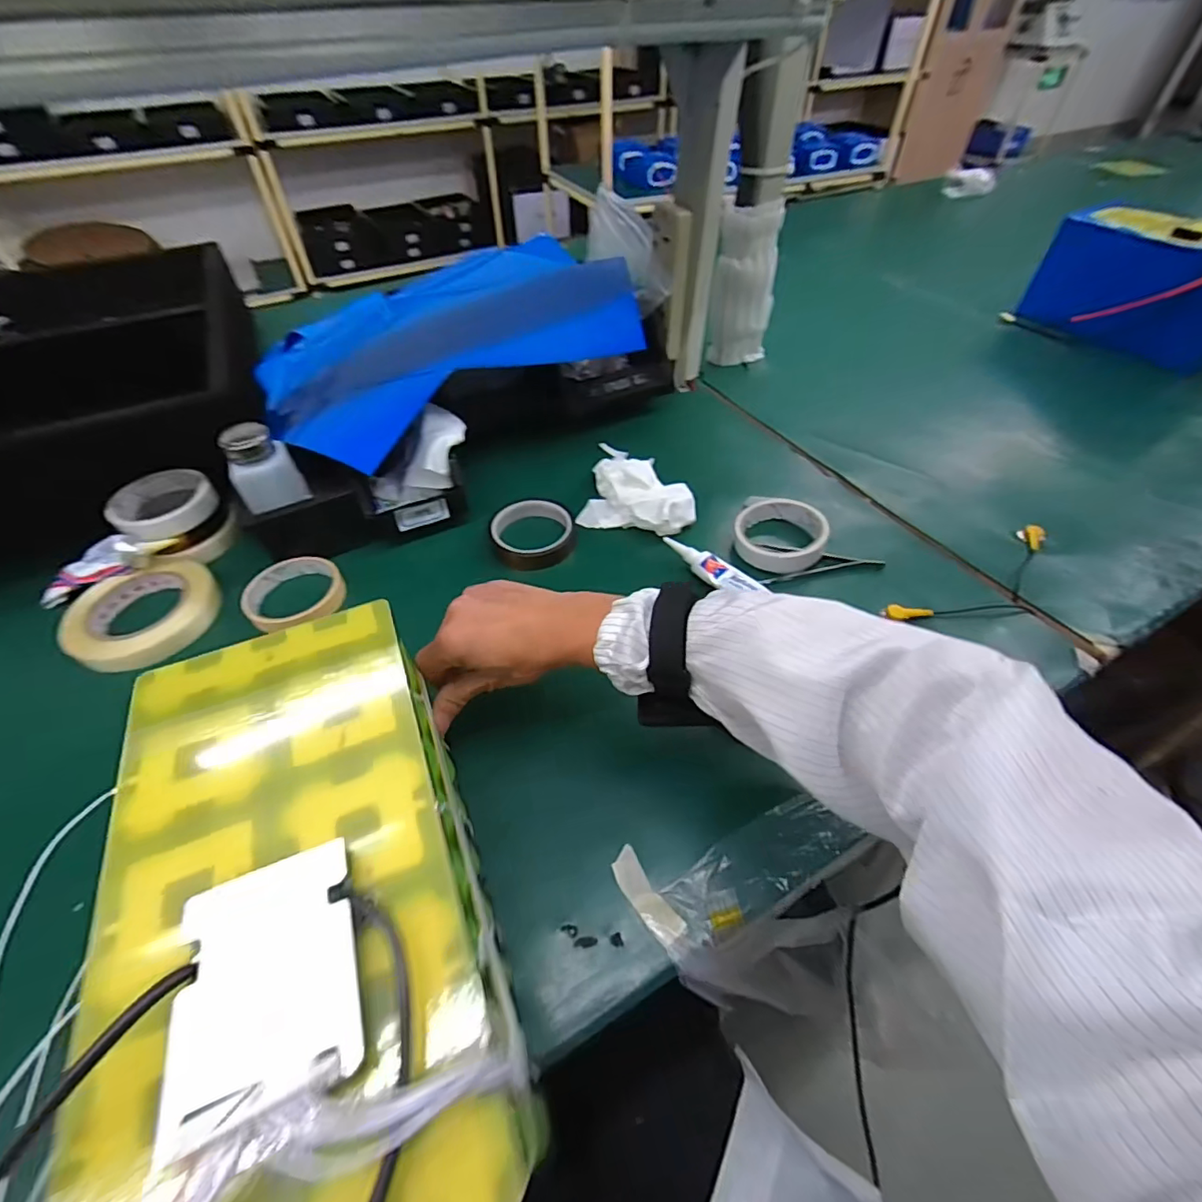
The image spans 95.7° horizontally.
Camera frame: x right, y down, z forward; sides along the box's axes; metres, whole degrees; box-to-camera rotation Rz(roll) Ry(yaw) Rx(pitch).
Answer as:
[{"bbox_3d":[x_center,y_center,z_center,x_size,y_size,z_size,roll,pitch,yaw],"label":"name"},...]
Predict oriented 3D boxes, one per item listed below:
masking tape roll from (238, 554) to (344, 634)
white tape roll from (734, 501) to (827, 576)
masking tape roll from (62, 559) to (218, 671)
[{"bbox_3d":[-0.297,-0.007,0.530,0.088,0.026,0.085,0,50,0],"label":"masking tape roll"},{"bbox_3d":[0.182,-0.068,0.555,0.088,0.033,0.088,0,50,0],"label":"white tape roll"},{"bbox_3d":[-0.438,0.010,0.524,0.121,0.031,0.121,-37,59,-27],"label":"masking tape roll"}]

